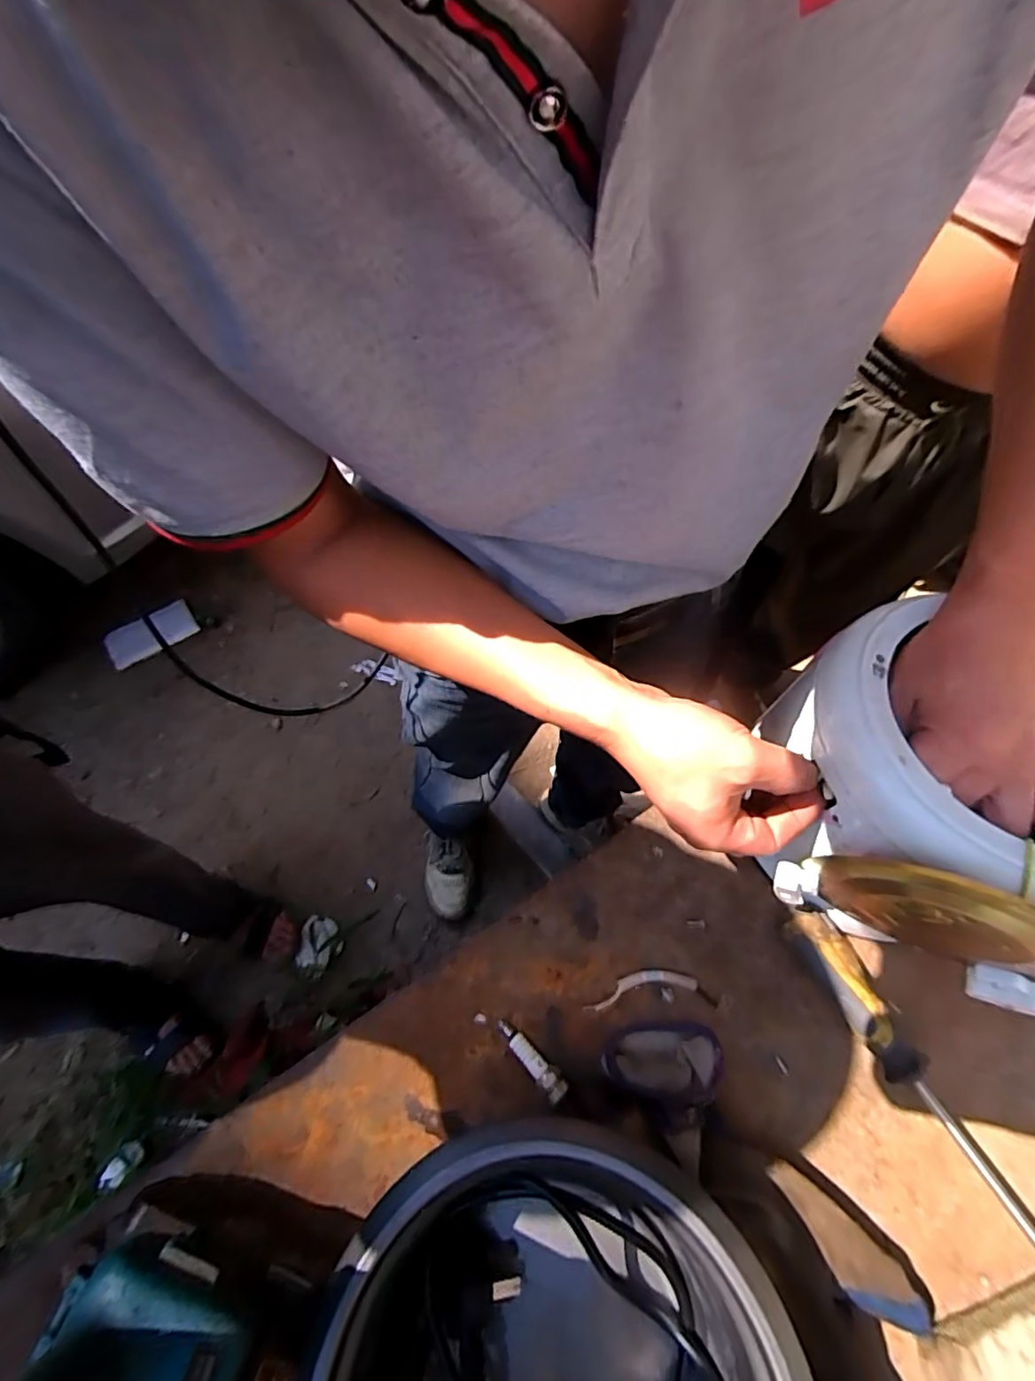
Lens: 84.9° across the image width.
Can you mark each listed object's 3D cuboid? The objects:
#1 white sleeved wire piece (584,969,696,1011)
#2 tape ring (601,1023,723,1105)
[{"bbox_3d":[0.079,0.192,0.368,0.074,0.005,0.017,-8,63,-7],"label":"white sleeved wire piece"},{"bbox_3d":[0.085,0.221,0.339,0.069,0.024,0.038,3,62,-1],"label":"tape ring"}]

